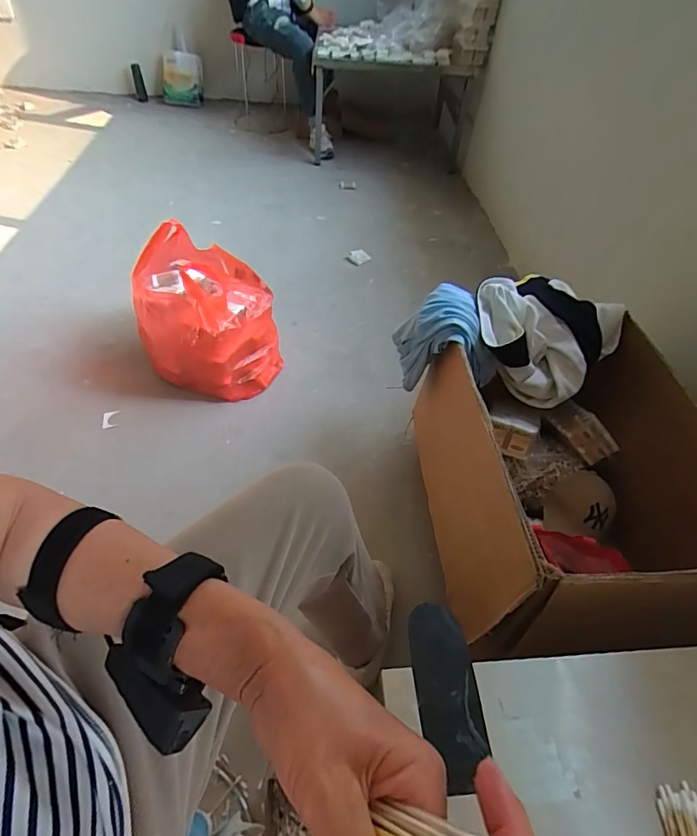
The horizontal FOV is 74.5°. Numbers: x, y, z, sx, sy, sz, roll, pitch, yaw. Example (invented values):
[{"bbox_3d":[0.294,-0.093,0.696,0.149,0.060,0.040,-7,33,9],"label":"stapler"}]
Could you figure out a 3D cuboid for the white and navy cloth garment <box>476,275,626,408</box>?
[{"bbox_3d":[0.415,-0.172,0.999,0.263,0.201,0.271,32,53,21],"label":"white and navy cloth garment"}]

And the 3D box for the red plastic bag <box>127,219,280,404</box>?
[{"bbox_3d":[-0.399,-0.280,1.314,0.356,0.327,0.373,-20,53,-21],"label":"red plastic bag"}]

